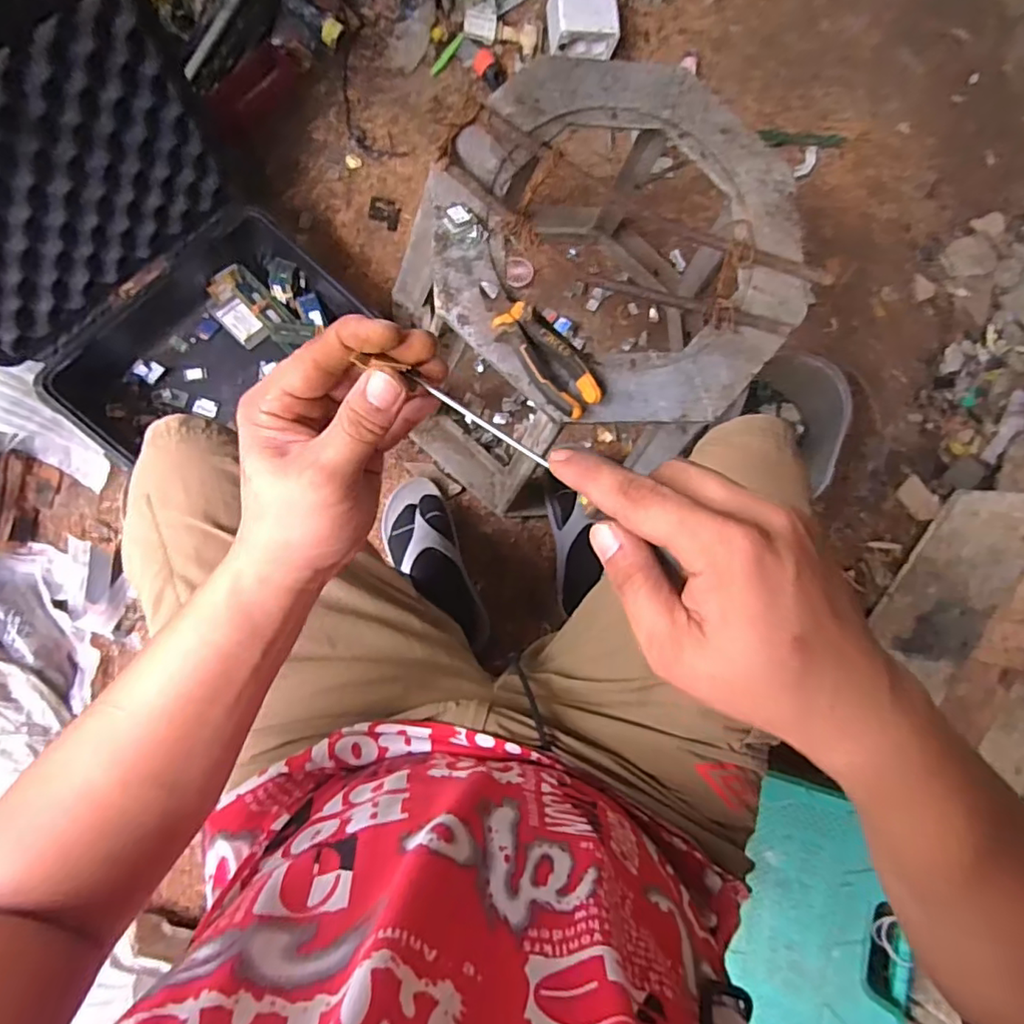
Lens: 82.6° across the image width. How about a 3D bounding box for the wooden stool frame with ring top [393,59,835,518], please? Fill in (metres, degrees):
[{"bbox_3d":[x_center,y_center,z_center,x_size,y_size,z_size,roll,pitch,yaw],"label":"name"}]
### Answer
[{"bbox_3d":[0.090,-0.253,0.767,0.387,0.375,0.421,37,81,-1],"label":"wooden stool frame with ring top"}]

